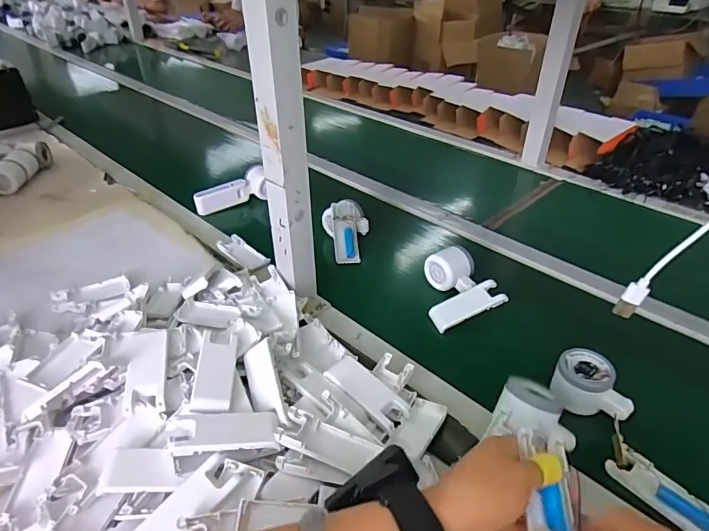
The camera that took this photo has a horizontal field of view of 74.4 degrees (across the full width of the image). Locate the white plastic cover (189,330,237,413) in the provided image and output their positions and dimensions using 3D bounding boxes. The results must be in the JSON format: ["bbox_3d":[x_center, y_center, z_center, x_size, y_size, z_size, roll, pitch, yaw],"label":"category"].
[{"bbox_3d":[-0.146,0.111,0.493,0.039,0.008,0.094,12,45,-14],"label":"white plastic cover"}]

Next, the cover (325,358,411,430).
[{"bbox_3d":[0.014,0.141,0.521,0.098,0.017,0.039,28,45,33],"label":"cover"}]

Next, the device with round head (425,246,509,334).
[{"bbox_3d":[0.146,0.029,0.675,0.097,0.047,0.116,-9,37,-12],"label":"device with round head"}]

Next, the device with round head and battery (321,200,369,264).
[{"bbox_3d":[-0.015,-0.060,0.798,0.076,0.066,0.109,-2,36,-3],"label":"device with round head and battery"}]

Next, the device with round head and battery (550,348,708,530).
[{"bbox_3d":[0.282,0.178,0.479,0.060,0.047,0.204,-12,38,-15],"label":"device with round head and battery"}]

